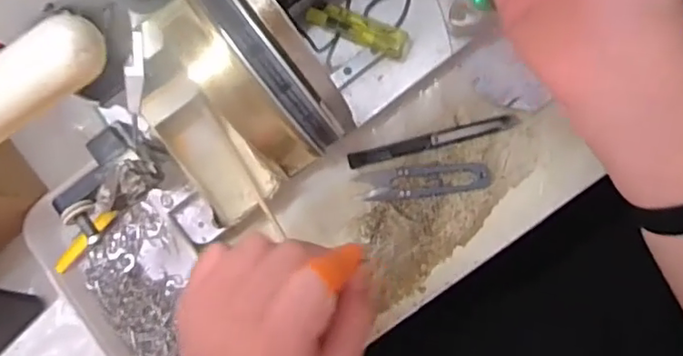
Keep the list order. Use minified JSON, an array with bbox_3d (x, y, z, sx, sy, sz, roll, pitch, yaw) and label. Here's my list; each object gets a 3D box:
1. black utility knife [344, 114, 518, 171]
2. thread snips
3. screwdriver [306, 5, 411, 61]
[{"bbox_3d":[0.069,-0.028,0.451,0.129,0.005,0.012,-15,84,5],"label":"black utility knife"},{"bbox_3d":[0.062,0.002,0.446,0.097,0.010,0.023,-7,84,6],"label":"thread snips"},{"bbox_3d":[0.013,-0.110,0.439,0.077,0.013,0.022,24,88,8],"label":"screwdriver"}]

